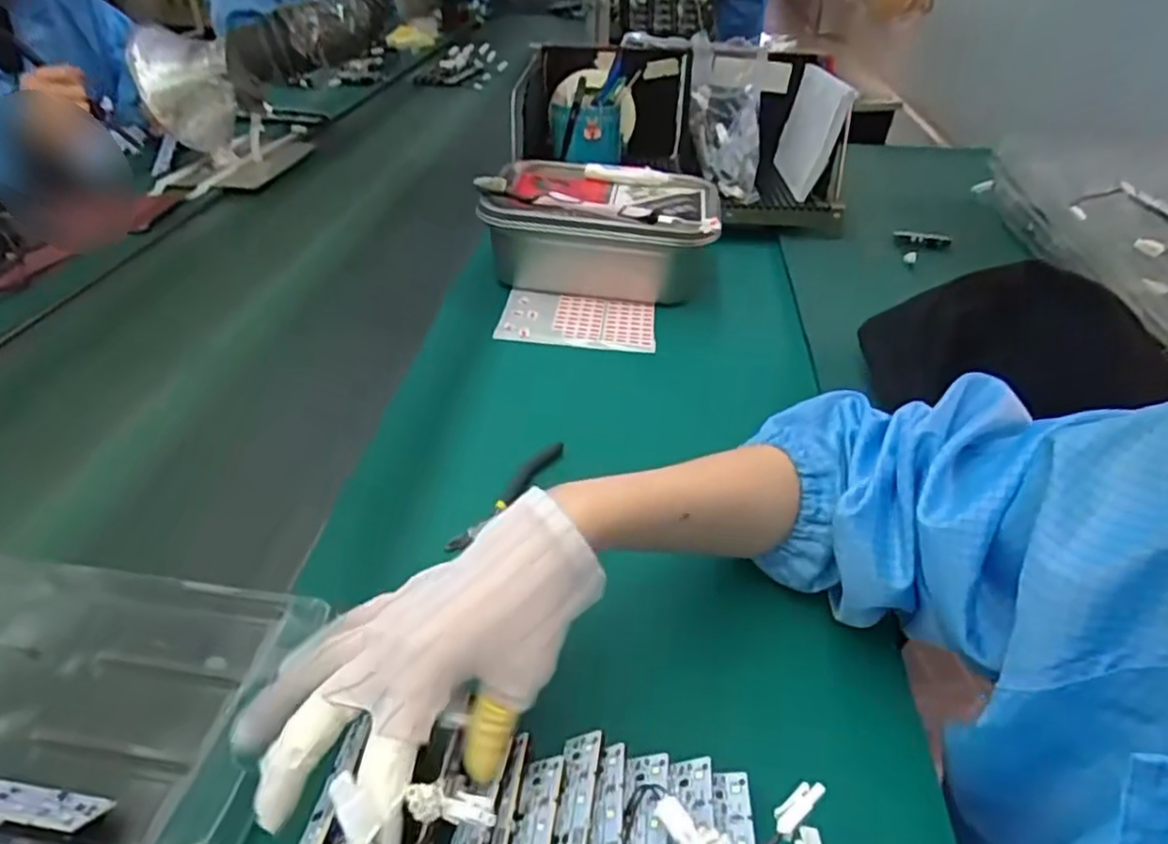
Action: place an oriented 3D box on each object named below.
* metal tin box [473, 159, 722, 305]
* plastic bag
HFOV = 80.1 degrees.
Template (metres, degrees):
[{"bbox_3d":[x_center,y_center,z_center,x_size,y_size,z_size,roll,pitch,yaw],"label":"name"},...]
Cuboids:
[{"bbox_3d":[0.018,-0.204,0.736,0.233,0.094,0.153,5,38,6],"label":"metal tin box"},{"bbox_3d":[0.178,-0.389,0.875,0.091,0.128,0.228,5,38,7],"label":"plastic bag"}]

